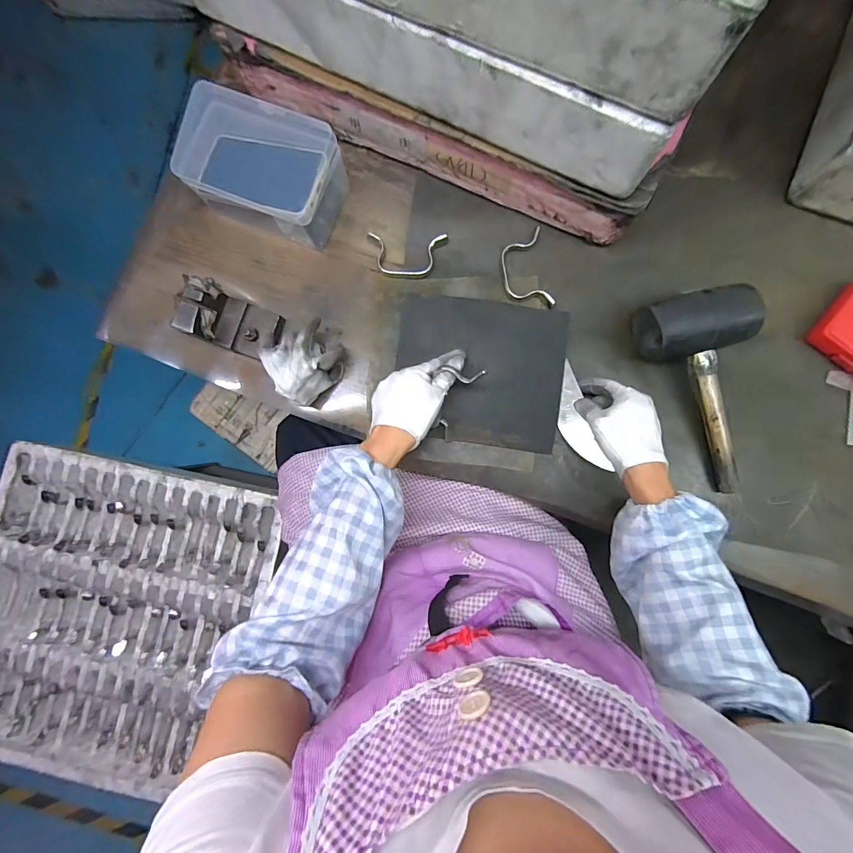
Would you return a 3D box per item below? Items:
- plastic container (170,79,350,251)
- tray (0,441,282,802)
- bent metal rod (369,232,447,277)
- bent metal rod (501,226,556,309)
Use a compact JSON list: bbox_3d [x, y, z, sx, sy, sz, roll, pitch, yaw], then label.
[{"bbox_3d":[-0.199,-0.316,0.490,0.180,0.089,0.114,24,86,4],"label":"plastic container"},{"bbox_3d":[-0.579,0.345,0.727,0.522,0.044,0.552,13,86,3],"label":"tray"},{"bbox_3d":[-0.025,-0.218,0.503,0.098,0.014,0.053,5,85,3],"label":"bent metal rod"},{"bbox_3d":[0.126,-0.196,0.500,0.055,0.014,0.102,-12,85,1],"label":"bent metal rod"}]

